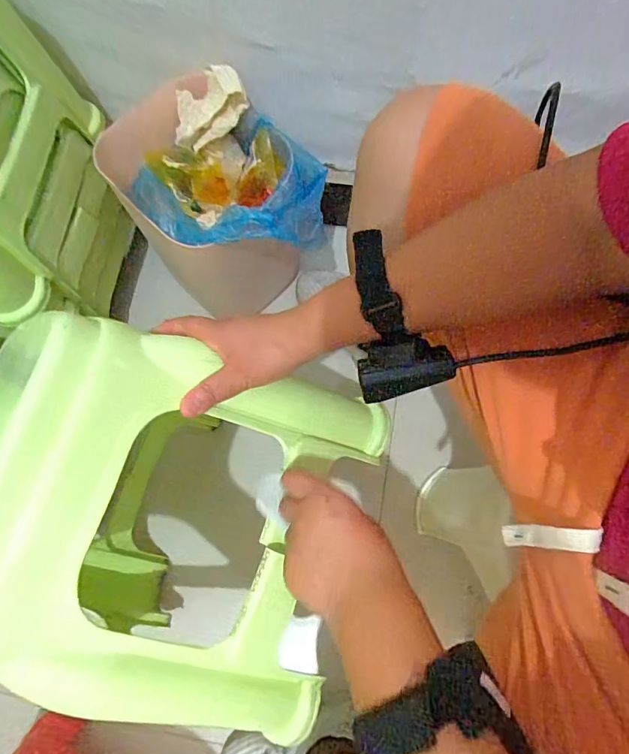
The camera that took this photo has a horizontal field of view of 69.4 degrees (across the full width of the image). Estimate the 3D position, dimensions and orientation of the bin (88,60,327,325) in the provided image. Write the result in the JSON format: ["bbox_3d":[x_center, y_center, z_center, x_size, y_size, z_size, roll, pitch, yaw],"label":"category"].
[{"bbox_3d":[-0.118,-0.218,0.653,0.289,0.295,0.190,34,78,11],"label":"bin"}]

